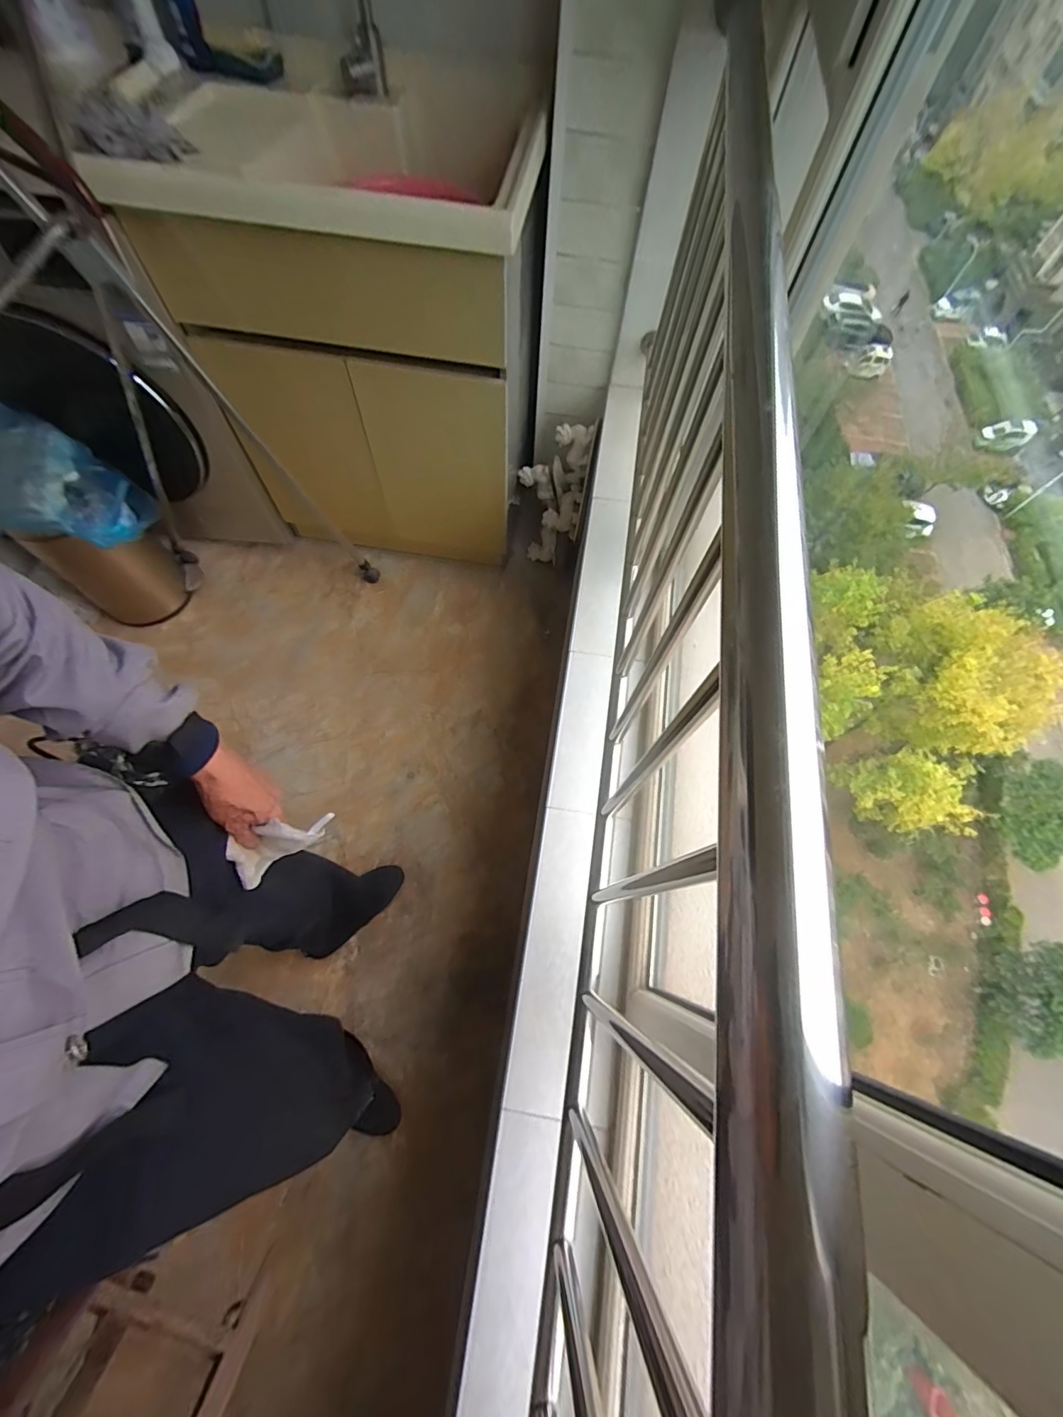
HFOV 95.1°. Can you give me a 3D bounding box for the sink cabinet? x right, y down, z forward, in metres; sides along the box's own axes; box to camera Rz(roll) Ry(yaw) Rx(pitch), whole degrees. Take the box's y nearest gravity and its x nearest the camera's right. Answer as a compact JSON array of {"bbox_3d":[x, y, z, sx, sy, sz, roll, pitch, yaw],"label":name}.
[{"bbox_3d":[-0.359,-0.809,1.233,0.665,0.862,0.412,9,66,2],"label":"sink cabinet"}]

